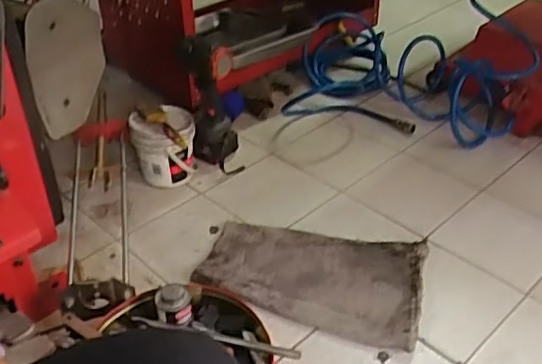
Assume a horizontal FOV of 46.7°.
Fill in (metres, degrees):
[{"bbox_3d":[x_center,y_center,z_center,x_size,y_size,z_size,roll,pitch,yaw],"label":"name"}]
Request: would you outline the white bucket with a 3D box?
[{"bbox_3d":[-0.212,-0.066,1.259,0.122,0.137,0.124,-1,36,1],"label":"white bucket"}]

